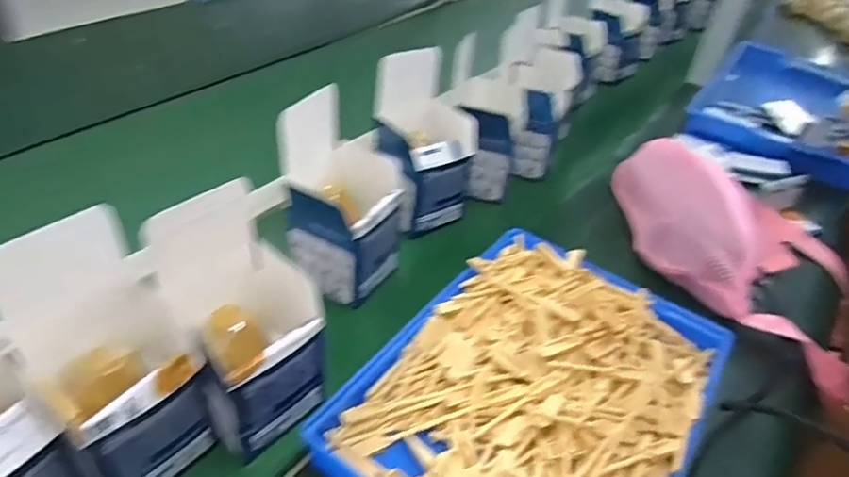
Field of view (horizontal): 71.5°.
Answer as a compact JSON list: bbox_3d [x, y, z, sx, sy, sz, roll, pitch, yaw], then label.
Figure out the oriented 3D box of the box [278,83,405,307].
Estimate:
[{"bbox_3d":[-0.073,-0.041,0.560,0.099,0.159,0.103,28,44,23],"label":"box"}]

